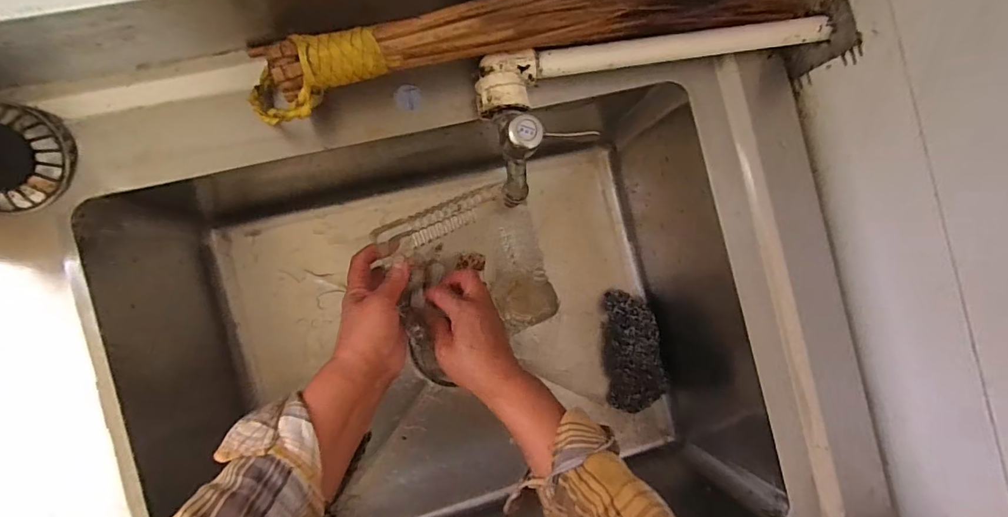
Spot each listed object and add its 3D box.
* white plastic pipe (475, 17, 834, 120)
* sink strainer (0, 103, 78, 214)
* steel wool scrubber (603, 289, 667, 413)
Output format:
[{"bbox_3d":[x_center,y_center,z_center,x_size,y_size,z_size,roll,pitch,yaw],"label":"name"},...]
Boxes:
[{"bbox_3d":[0.124,-0.168,0.380,0.305,0.028,0.042,-15,92,-4],"label":"white plastic pipe"},{"bbox_3d":[-0.351,-0.072,0.328,0.069,0.030,0.074,0,90,-5],"label":"sink strainer"},{"bbox_3d":[0.163,0.118,0.584,0.066,0.045,0.155,-5,91,-5],"label":"steel wool scrubber"}]

